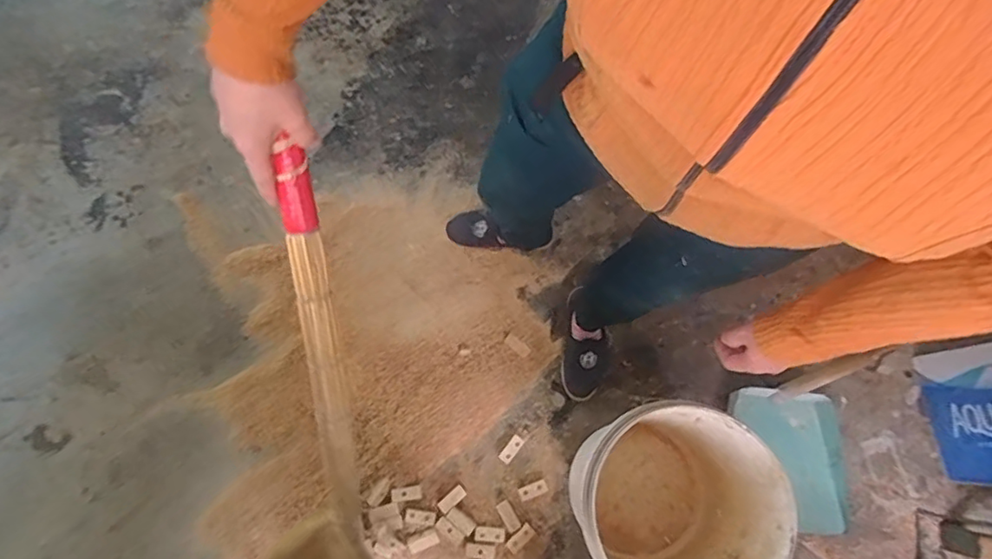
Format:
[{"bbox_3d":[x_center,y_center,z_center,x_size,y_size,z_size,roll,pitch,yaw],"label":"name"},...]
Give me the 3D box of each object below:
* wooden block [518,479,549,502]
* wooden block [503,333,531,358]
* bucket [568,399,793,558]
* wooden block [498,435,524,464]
[{"bbox_3d":[0.078,0.441,1.177,0.061,0.005,0.028,-19,74,-8],"label":"wooden block"},{"bbox_3d":[0.048,0.148,1.254,0.062,0.013,0.028,41,75,10],"label":"wooden block"},{"bbox_3d":[0.288,0.398,1.013,0.303,0.368,0.303,0,74,-1],"label":"bucket"},{"bbox_3d":[0.032,0.362,1.198,0.026,0.014,0.061,39,75,10],"label":"wooden block"}]

